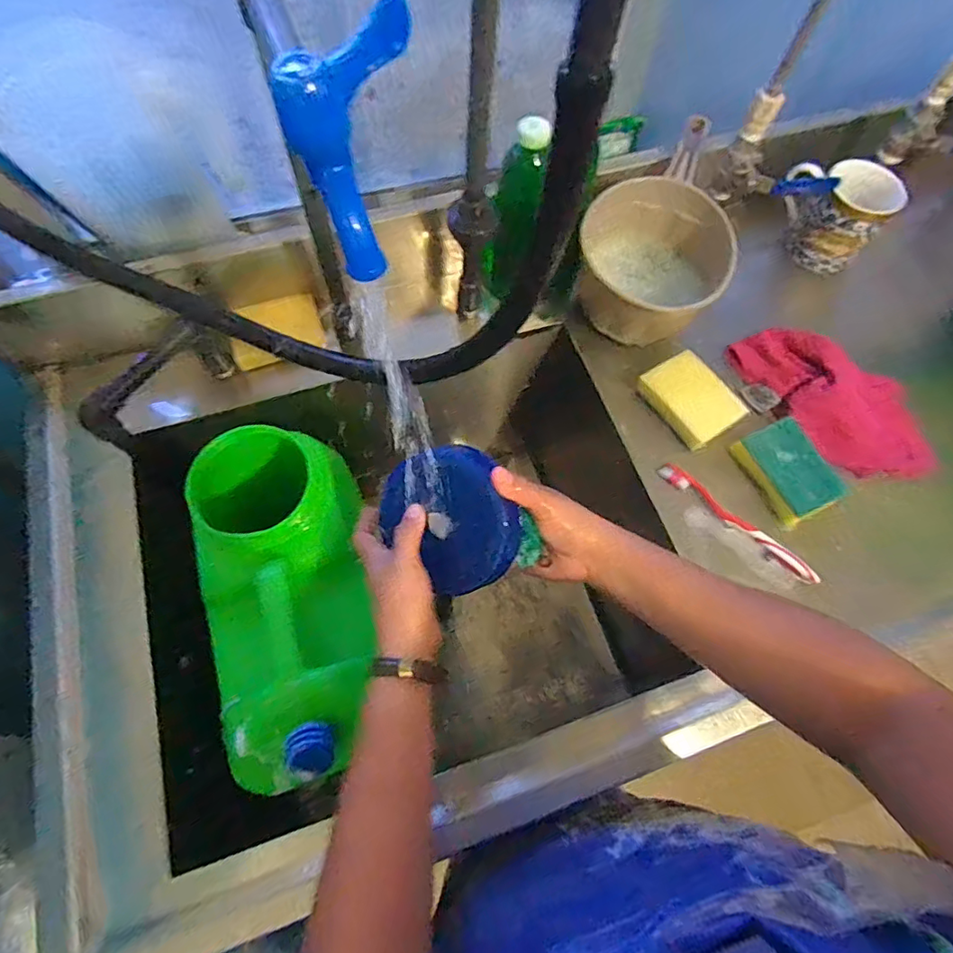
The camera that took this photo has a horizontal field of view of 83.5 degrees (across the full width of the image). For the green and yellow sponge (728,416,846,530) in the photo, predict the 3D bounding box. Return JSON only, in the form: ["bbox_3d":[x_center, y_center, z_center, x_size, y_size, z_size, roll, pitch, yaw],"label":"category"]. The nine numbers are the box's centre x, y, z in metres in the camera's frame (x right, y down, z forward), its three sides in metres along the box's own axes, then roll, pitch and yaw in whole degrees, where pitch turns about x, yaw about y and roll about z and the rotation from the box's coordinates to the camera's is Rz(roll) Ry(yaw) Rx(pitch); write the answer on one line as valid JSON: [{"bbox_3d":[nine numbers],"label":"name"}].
[{"bbox_3d":[0.338,-0.008,0.576,0.075,0.028,0.104,-23,69,-12],"label":"green and yellow sponge"}]

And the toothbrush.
[{"bbox_3d":[0.276,0.047,0.568,0.186,0.011,0.022,41,70,15],"label":"toothbrush"}]

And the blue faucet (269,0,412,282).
[{"bbox_3d":[-0.061,-0.151,0.246,0.047,0.086,0.069,15,66,4],"label":"blue faucet"}]

